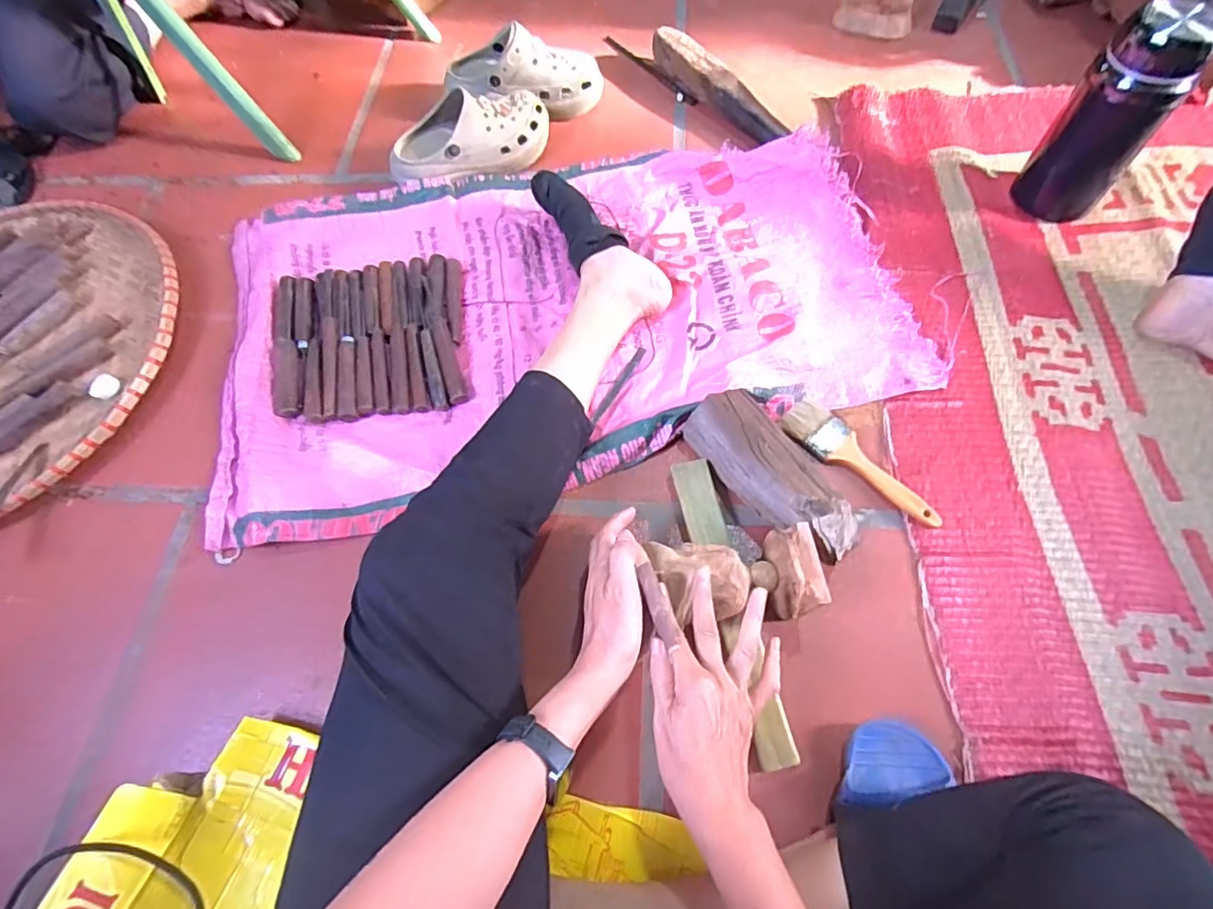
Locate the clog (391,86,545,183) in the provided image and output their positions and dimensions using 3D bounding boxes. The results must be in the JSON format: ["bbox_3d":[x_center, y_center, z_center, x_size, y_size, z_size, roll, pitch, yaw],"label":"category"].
[{"bbox_3d":[-0.194,-0.455,0.794,0.228,0.078,0.109,-12,65,-2],"label":"clog"}]

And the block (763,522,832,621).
[{"bbox_3d":[0.168,0.104,0.501,0.034,0.047,0.075,-5,65,1],"label":"block"}]

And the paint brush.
[{"bbox_3d":[0.267,0.011,0.592,0.047,0.010,0.179,-38,68,-14],"label":"paint brush"}]

